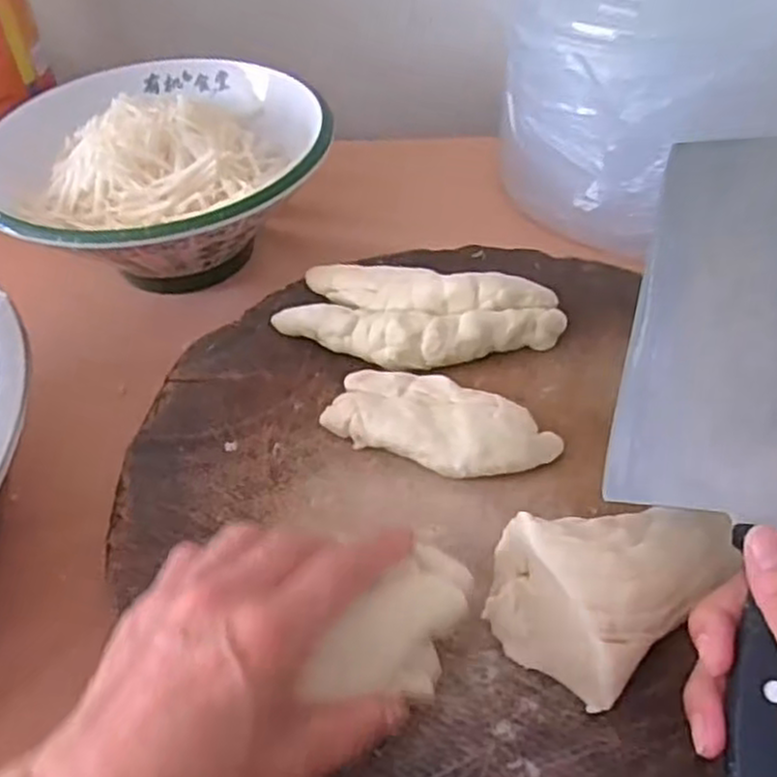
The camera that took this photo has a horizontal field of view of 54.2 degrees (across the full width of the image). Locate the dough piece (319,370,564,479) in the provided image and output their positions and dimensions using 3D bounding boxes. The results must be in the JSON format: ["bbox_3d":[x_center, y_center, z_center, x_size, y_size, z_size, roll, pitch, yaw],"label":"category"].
[{"bbox_3d":[0.026,0.019,0.381,0.112,0.020,0.048,18,51,20],"label":"dough piece"}]

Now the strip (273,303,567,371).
[{"bbox_3d":[0.015,-0.030,0.421,0.160,0.026,0.038,3,47,7],"label":"strip"}]

